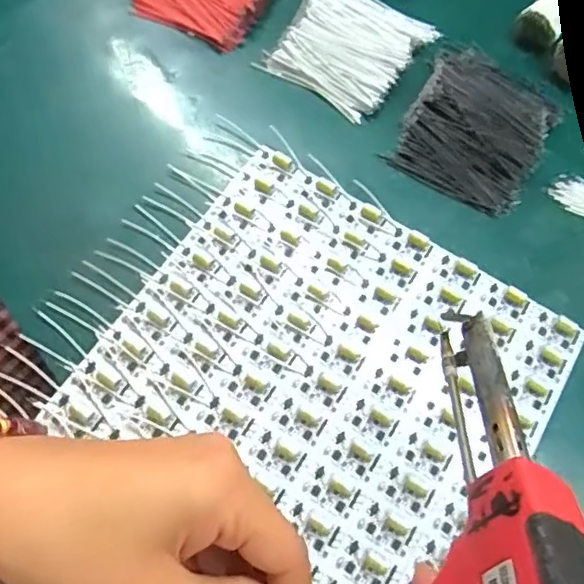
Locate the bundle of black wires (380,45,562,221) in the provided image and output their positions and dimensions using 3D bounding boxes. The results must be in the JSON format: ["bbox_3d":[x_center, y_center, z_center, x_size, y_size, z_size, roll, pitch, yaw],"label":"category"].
[{"bbox_3d":[0.133,-0.121,0.414,0.093,0.012,0.118,28,71,8],"label":"bundle of black wires"}]

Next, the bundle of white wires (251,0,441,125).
[{"bbox_3d":[0.044,-0.186,0.433,0.094,0.016,0.106,32,72,9],"label":"bundle of white wires"}]

